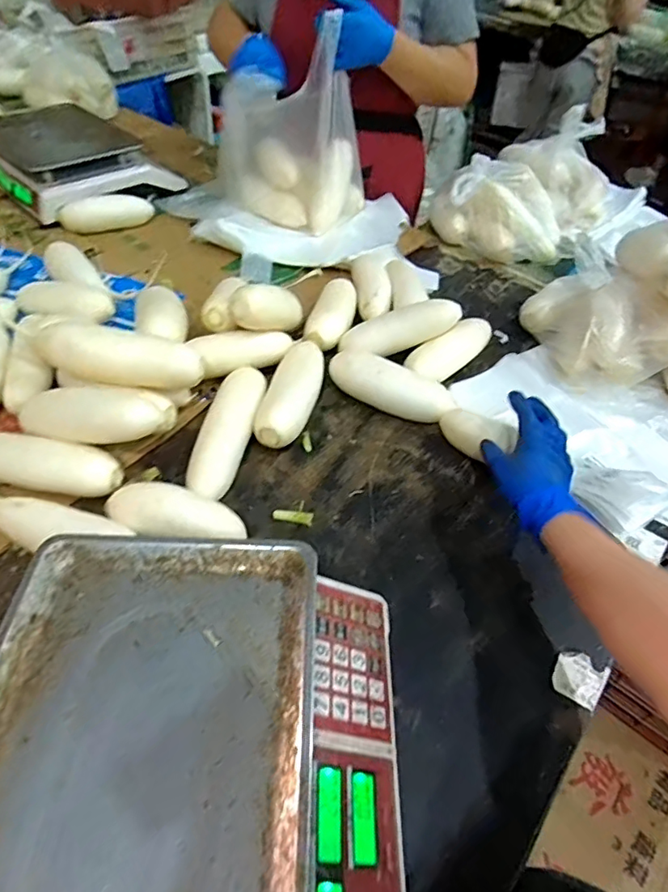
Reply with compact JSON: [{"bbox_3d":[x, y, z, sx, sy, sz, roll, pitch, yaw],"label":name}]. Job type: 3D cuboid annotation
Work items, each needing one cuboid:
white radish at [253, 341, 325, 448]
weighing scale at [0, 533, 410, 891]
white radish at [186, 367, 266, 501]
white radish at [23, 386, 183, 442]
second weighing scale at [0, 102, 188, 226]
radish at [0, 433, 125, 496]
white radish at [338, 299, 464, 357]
[{"bbox_3d":[-0.059,-0.067,0.702,0.065,0.063,0.172,13,50,5],"label":"white radish"},{"bbox_3d":[-0.104,0.243,0.399,0.315,0.108,0.334,3,49,-3],"label":"weighing scale"},{"bbox_3d":[-0.131,-0.019,0.668,0.061,0.048,0.212,11,49,4],"label":"white radish"},{"bbox_3d":[-0.274,-0.034,0.597,0.168,0.057,0.063,-4,49,-9],"label":"white radish"},{"bbox_3d":[-0.530,-0.596,1.085,0.329,0.092,0.311,37,55,25],"label":"second weighing scale"},{"bbox_3d":[-0.328,0.020,0.588,0.188,0.058,0.052,9,49,2],"label":"radish"},{"bbox_3d":[0.099,-0.173,0.782,0.178,0.053,0.060,-14,49,10],"label":"white radish"}]

